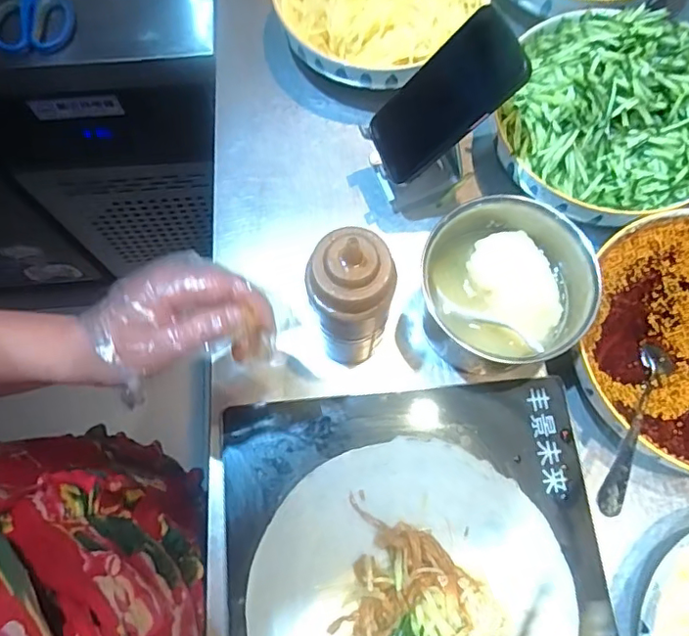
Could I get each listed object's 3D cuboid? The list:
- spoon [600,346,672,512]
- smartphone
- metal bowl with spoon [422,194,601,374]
[{"bbox_3d":[0.225,0.086,0.440,0.027,0.015,0.156,30,59,11],"label":"spoon"},{"bbox_3d":[0.080,-0.183,0.474,0.012,0.145,0.073,-5,68,-46],"label":"smartphone"},{"bbox_3d":[0.136,-0.024,0.485,0.132,0.073,0.138,0,71,1],"label":"metal bowl with spoon"}]

